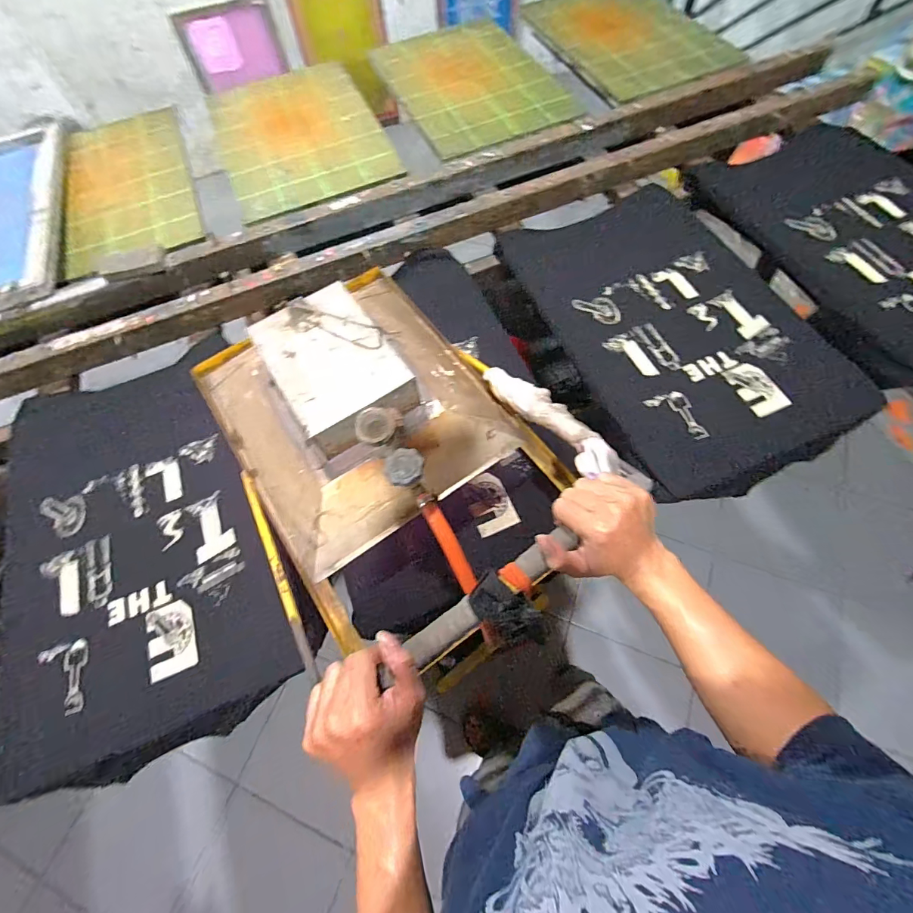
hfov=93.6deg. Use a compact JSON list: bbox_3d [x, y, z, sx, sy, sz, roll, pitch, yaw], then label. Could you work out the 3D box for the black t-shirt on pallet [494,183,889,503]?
[{"bbox_3d":[0.395,-0.261,0.815,0.432,0.058,0.674,-20,66,-6],"label":"black t-shirt on pallet"}]

